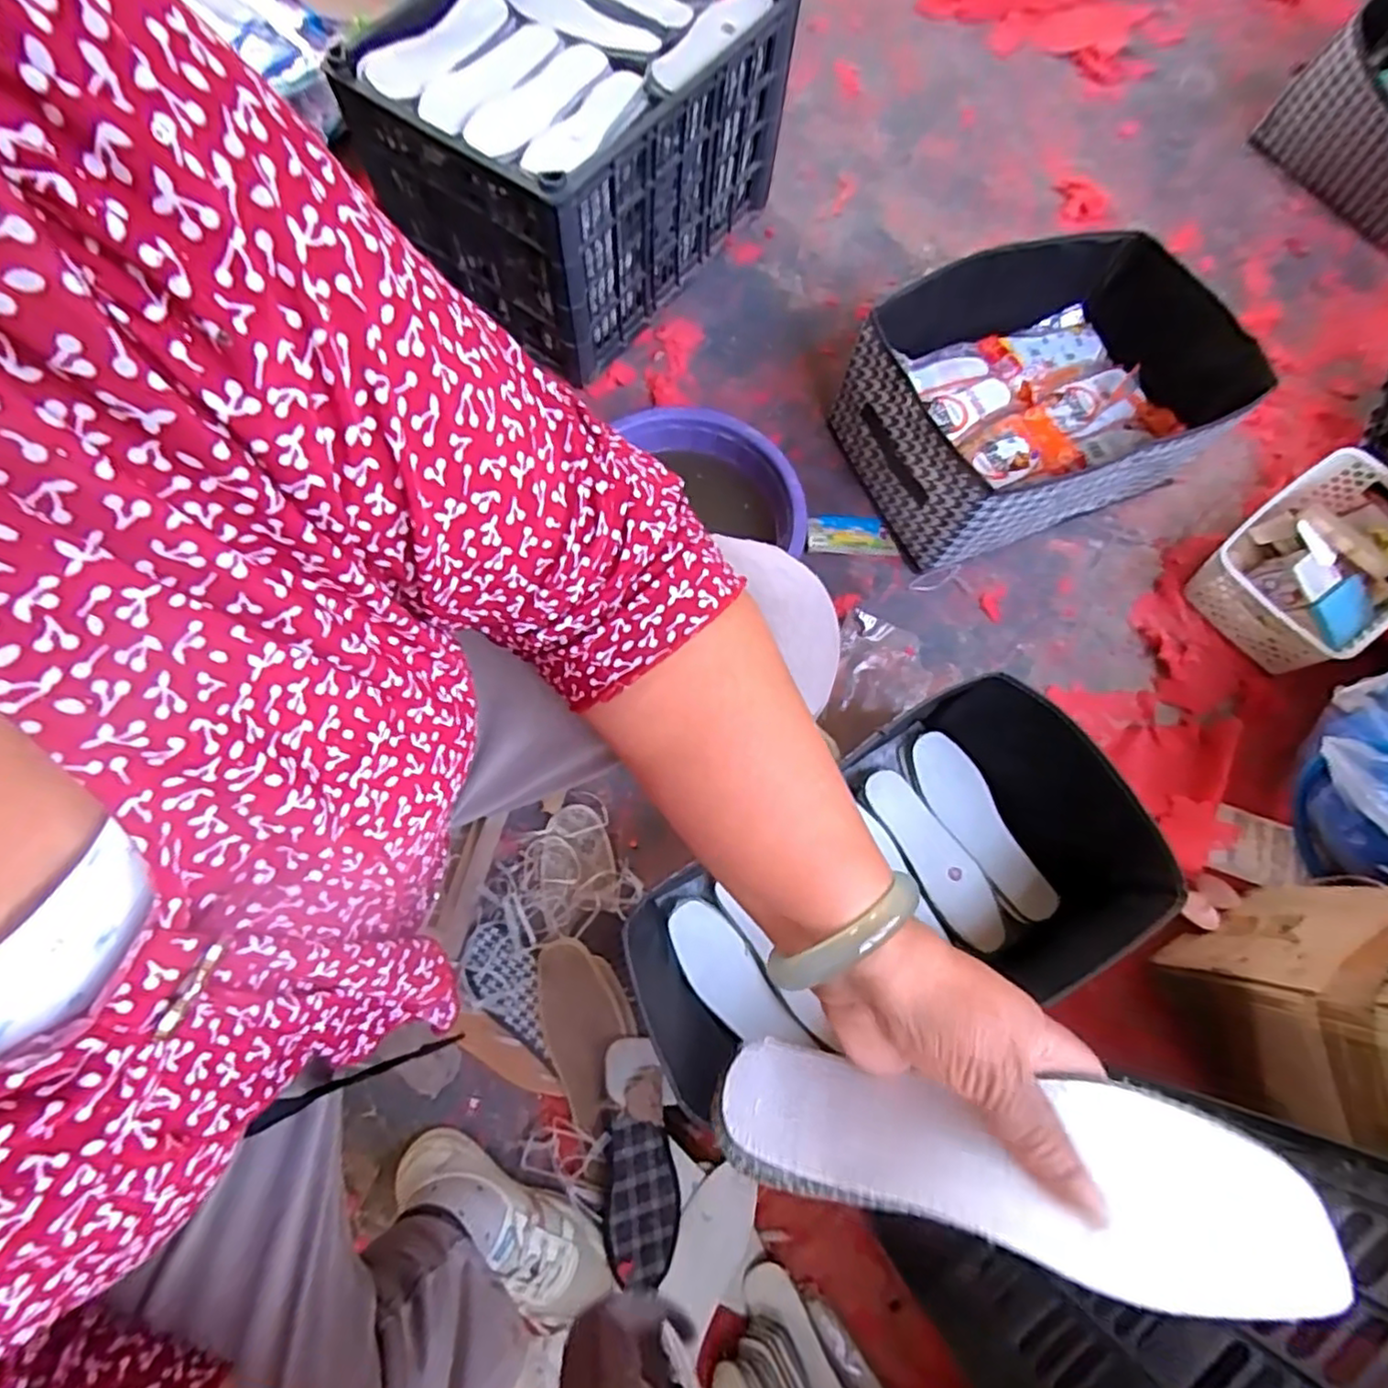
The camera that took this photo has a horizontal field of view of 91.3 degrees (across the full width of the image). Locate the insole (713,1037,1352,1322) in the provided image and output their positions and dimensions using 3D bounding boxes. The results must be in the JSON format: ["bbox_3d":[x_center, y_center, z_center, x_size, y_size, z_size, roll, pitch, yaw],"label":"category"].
[{"bbox_3d":[0.124,0.188,0.273,0.227,0.017,0.071,5,31,12],"label":"insole"}]

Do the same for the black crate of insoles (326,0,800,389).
[{"bbox_3d":[-0.155,-0.802,0.957,0.395,0.282,0.508,36,79,9],"label":"black crate of insoles"}]

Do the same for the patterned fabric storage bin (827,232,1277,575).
[{"bbox_3d":[0.443,-0.389,0.870,0.453,0.169,0.319,-21,77,-5],"label":"patterned fabric storage bin"}]

